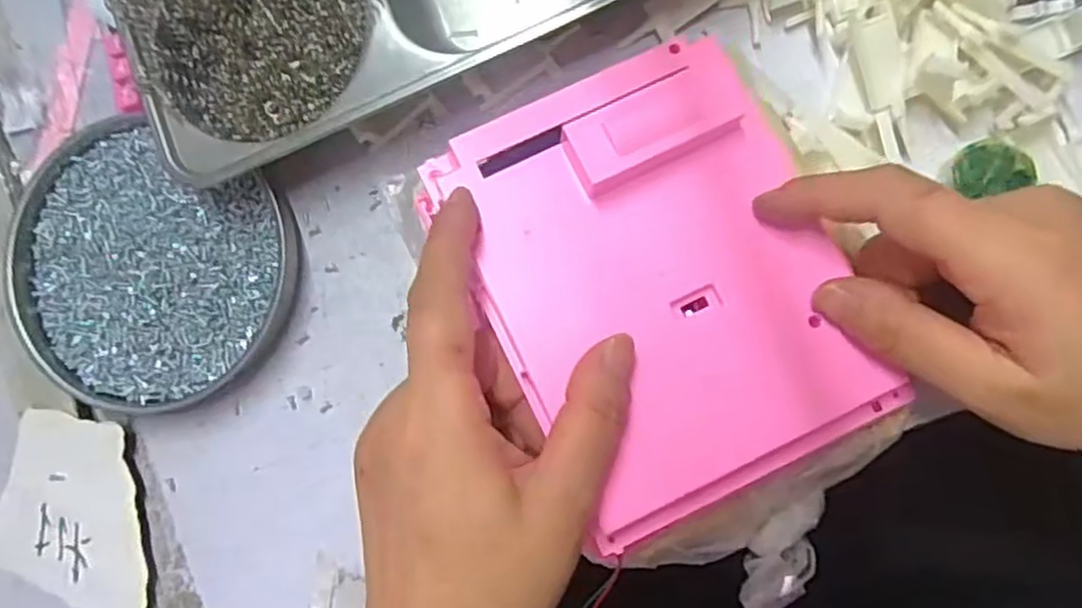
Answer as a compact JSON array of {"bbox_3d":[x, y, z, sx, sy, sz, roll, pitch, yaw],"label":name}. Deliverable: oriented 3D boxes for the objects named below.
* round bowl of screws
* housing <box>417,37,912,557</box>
[{"bbox_3d":[-0.188,-0.014,0.337,0.133,0.017,0.124,0,87,7],"label":"round bowl of screws"},{"bbox_3d":[0.043,-0.009,0.251,0.117,0.025,0.156,-27,84,5],"label":"housing"}]

